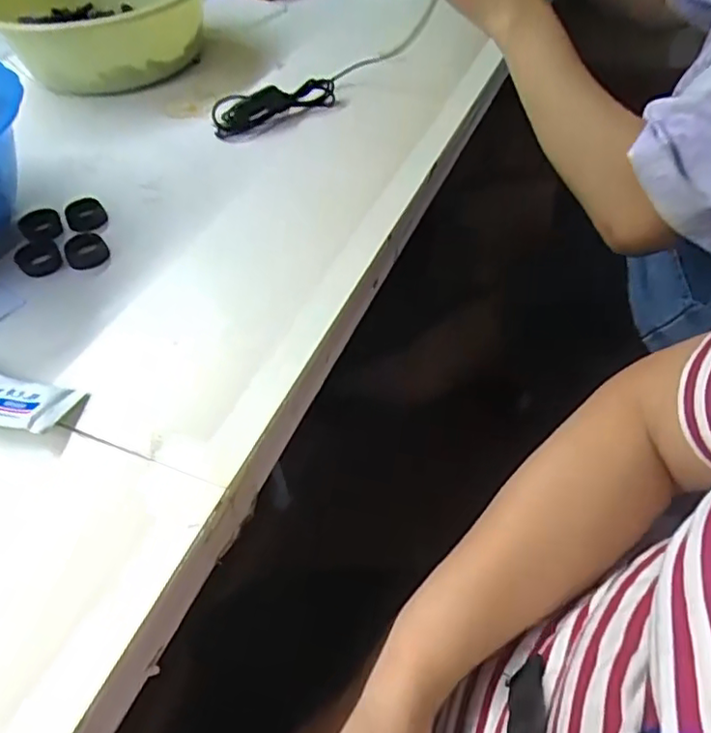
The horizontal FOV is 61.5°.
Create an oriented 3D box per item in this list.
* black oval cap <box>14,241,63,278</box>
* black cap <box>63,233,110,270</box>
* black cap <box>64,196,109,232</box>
[{"bbox_3d":[-0.223,-0.076,0.422,0.028,0.015,0.028,-23,50,-15],"label":"black oval cap"},{"bbox_3d":[-0.191,-0.082,0.426,0.028,0.013,0.029,-3,48,3],"label":"black cap"},{"bbox_3d":[-0.208,-0.117,0.461,0.028,0.016,0.028,-3,48,3],"label":"black cap"}]

